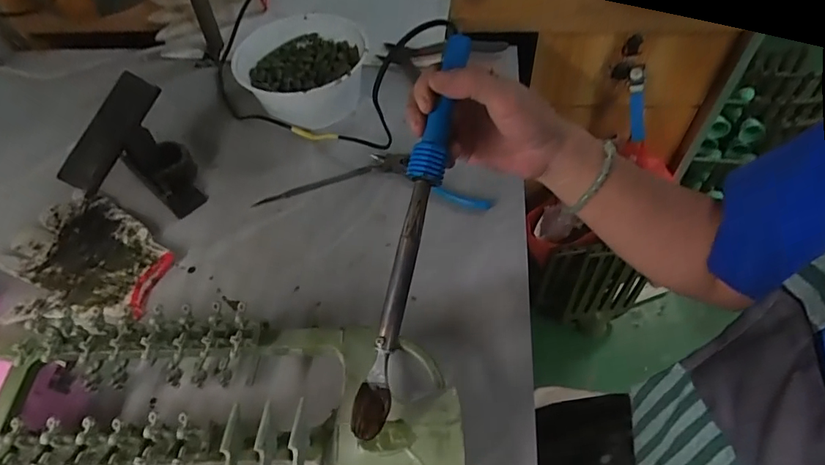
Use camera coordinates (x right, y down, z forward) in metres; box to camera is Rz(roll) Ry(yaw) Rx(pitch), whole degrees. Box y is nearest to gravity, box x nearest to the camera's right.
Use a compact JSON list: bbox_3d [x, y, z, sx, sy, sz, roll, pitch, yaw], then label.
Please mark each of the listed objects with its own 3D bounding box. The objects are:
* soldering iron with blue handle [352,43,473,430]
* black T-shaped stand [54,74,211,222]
[{"bbox_3d":[0.003,-0.008,0.339,0.022,0.031,0.288,12,82,12],"label":"soldering iron with blue handle"},{"bbox_3d":[-0.305,-0.076,0.526,0.127,0.112,0.098,-37,60,-21],"label":"black T-shaped stand"}]

